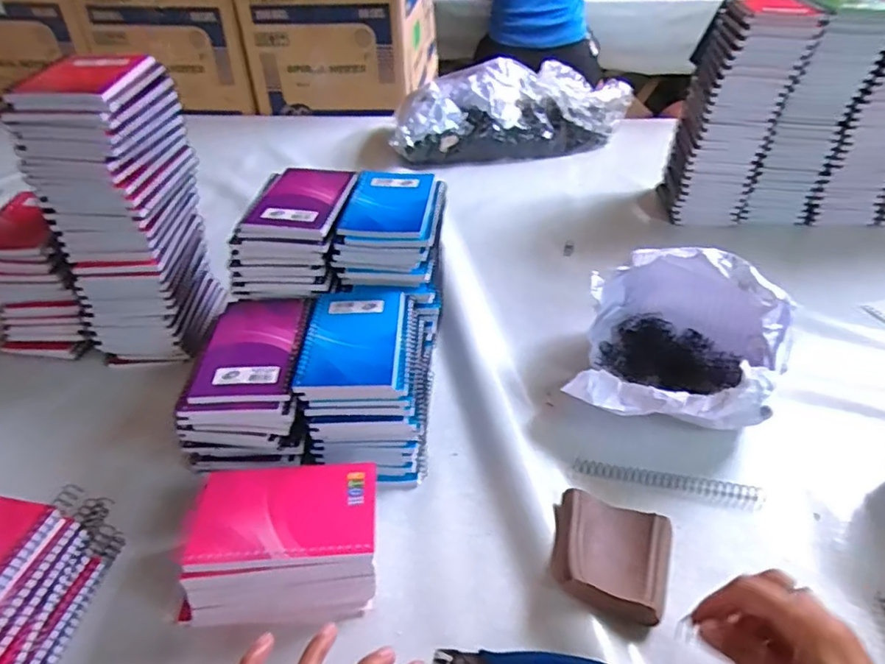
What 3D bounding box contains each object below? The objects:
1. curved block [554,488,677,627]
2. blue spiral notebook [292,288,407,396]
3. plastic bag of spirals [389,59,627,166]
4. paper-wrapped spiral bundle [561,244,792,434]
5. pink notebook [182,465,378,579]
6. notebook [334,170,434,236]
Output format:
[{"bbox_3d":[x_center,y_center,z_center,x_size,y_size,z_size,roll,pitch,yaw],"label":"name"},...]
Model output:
[{"bbox_3d":[0.130,0.170,0.444,0.087,0.028,0.091,13,40,16],"label":"curved block"},{"bbox_3d":[-0.075,0.000,0.515,0.087,0.009,0.143,0,38,0],"label":"blue spiral notebook"},{"bbox_3d":[0.126,-0.411,1.079,0.451,0.129,0.165,-8,39,-10],"label":"plastic bag of spirals"},{"bbox_3d":[0.233,0.007,0.567,0.180,0.124,0.208,23,44,27],"label":"paper-wrapped spiral bundle"},{"bbox_3d":[-0.116,0.134,0.429,0.132,0.009,0.082,-4,38,-4],"label":"pink notebook"},{"bbox_3d":[-0.053,-0.133,0.591,0.082,0.013,0.125,3,38,4],"label":"notebook"}]

